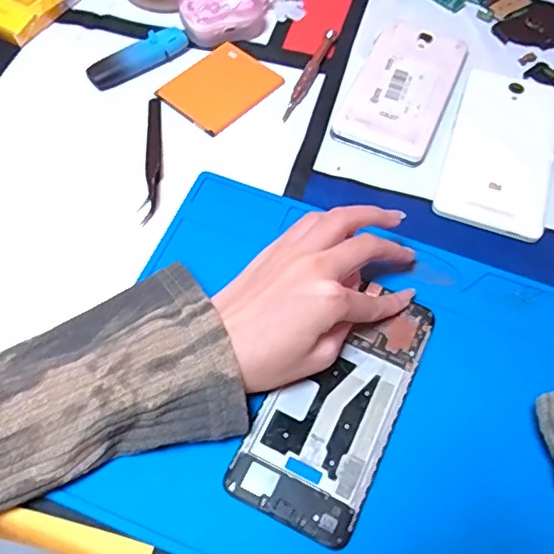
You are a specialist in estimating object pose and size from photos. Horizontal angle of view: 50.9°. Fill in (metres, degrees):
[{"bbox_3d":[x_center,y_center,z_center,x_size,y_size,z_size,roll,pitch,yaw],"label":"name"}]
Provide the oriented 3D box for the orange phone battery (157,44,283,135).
[{"bbox_3d":[-0.045,-0.149,0.453,0.066,0.004,0.082,37,66,18],"label":"orange phone battery"}]

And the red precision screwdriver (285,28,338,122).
[{"bbox_3d":[0.027,-0.163,0.463,0.011,0.008,0.106,19,62,9],"label":"red precision screwdriver"}]

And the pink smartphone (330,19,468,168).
[{"bbox_3d":[0.101,-0.152,0.457,0.071,0.011,0.148,22,62,10],"label":"pink smartphone"}]

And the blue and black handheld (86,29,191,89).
[{"bbox_3d":[-0.108,-0.174,0.459,0.084,0.016,0.020,-33,67,-19],"label":"blue and black handheld"}]

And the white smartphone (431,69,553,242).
[{"bbox_3d":[0.168,-0.097,0.431,0.076,0.006,0.150,18,61,8],"label":"white smartphone"}]

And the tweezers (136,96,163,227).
[{"bbox_3d":[-0.088,-0.088,0.414,0.013,0.015,0.120,-2,61,-3],"label":"tweezers"}]

